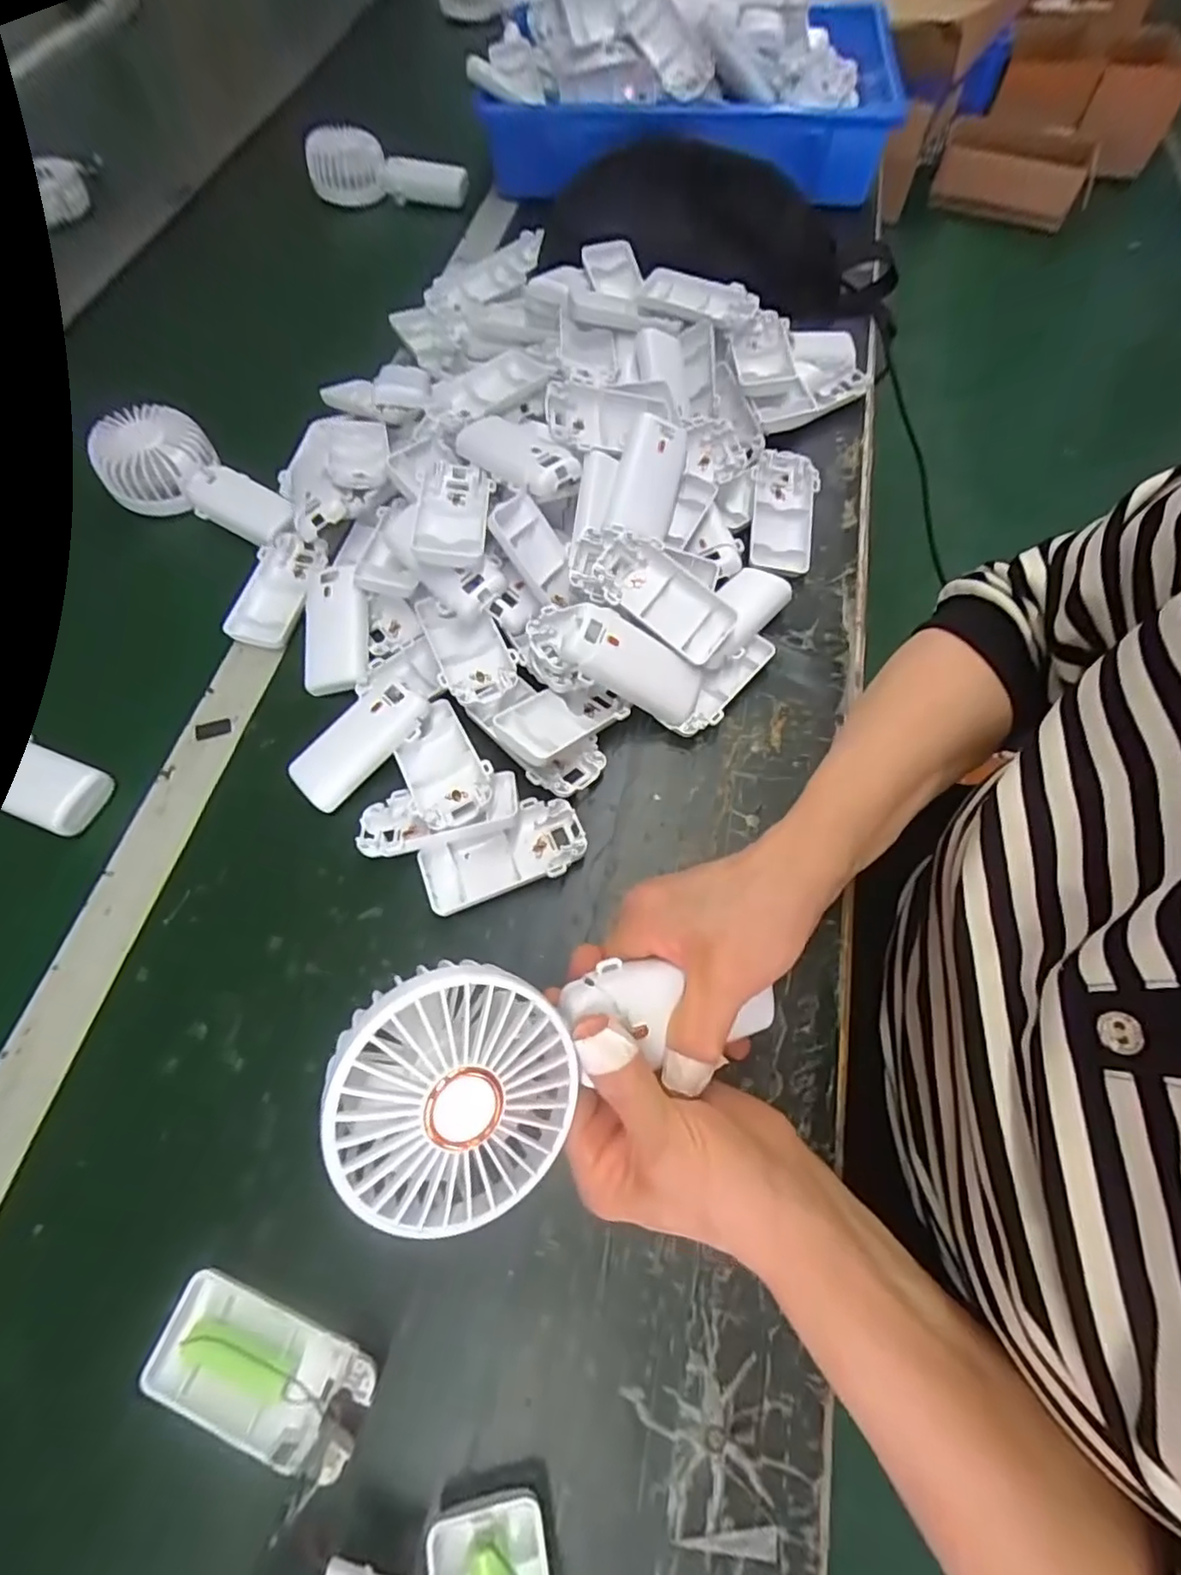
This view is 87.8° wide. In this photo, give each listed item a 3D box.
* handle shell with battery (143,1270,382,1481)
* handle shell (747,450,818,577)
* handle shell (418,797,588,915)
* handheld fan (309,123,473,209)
[{"bbox_3d":[-0.140,0.252,0.266,0.094,0.020,0.047,20,67,9],"label":"handle shell with battery"},{"bbox_3d":[0.143,-0.207,0.455,0.045,0.019,0.099,6,66,3],"label":"handle shell"},{"bbox_3d":[-0.050,0.039,0.357,0.092,0.016,0.047,-22,67,-9],"label":"handle shell"},{"bbox_3d":[-0.235,-0.734,0.730,0.192,0.052,0.055,10,66,5],"label":"handheld fan"}]

